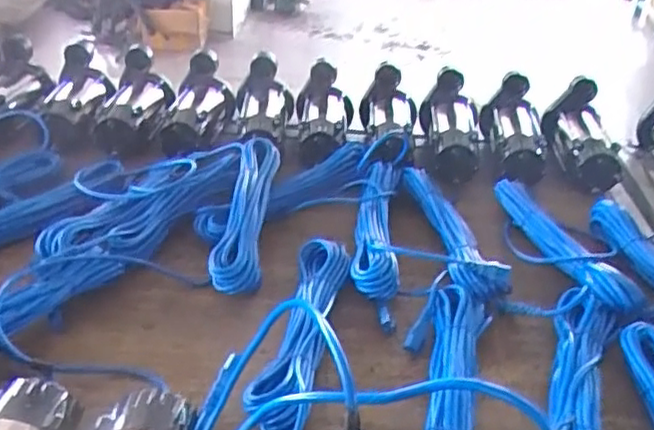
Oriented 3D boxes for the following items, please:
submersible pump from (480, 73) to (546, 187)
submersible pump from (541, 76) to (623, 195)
[{"bbox_3d":[0.365,-0.161,1.302,0.131,0.109,0.268,3,47,0],"label":"submersible pump"},{"bbox_3d":[0.498,-0.158,1.303,0.142,0.136,0.211,9,32,9],"label":"submersible pump"}]

